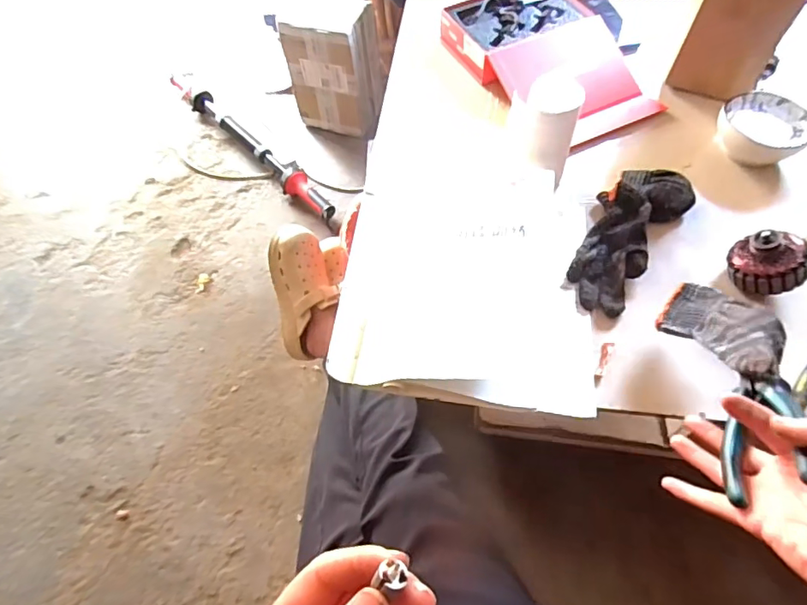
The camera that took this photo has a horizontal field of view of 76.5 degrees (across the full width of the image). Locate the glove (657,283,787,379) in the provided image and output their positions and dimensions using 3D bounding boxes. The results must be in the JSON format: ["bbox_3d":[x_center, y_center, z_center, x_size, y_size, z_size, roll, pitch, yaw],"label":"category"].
[{"bbox_3d":[0.310,0.029,0.482,0.078,0.036,0.159,-4,24,-1],"label":"glove"}]

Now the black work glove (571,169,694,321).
[{"bbox_3d":[0.275,-0.089,0.635,0.096,0.039,0.227,32,67,21],"label":"black work glove"}]

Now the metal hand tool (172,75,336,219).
[{"bbox_3d":[-0.407,-0.418,1.336,0.673,0.068,0.060,40,72,22],"label":"metal hand tool"}]

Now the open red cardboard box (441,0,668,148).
[{"bbox_3d":[0.222,-0.377,0.798,0.205,0.063,0.324,-26,61,-11],"label":"open red cardboard box"}]

